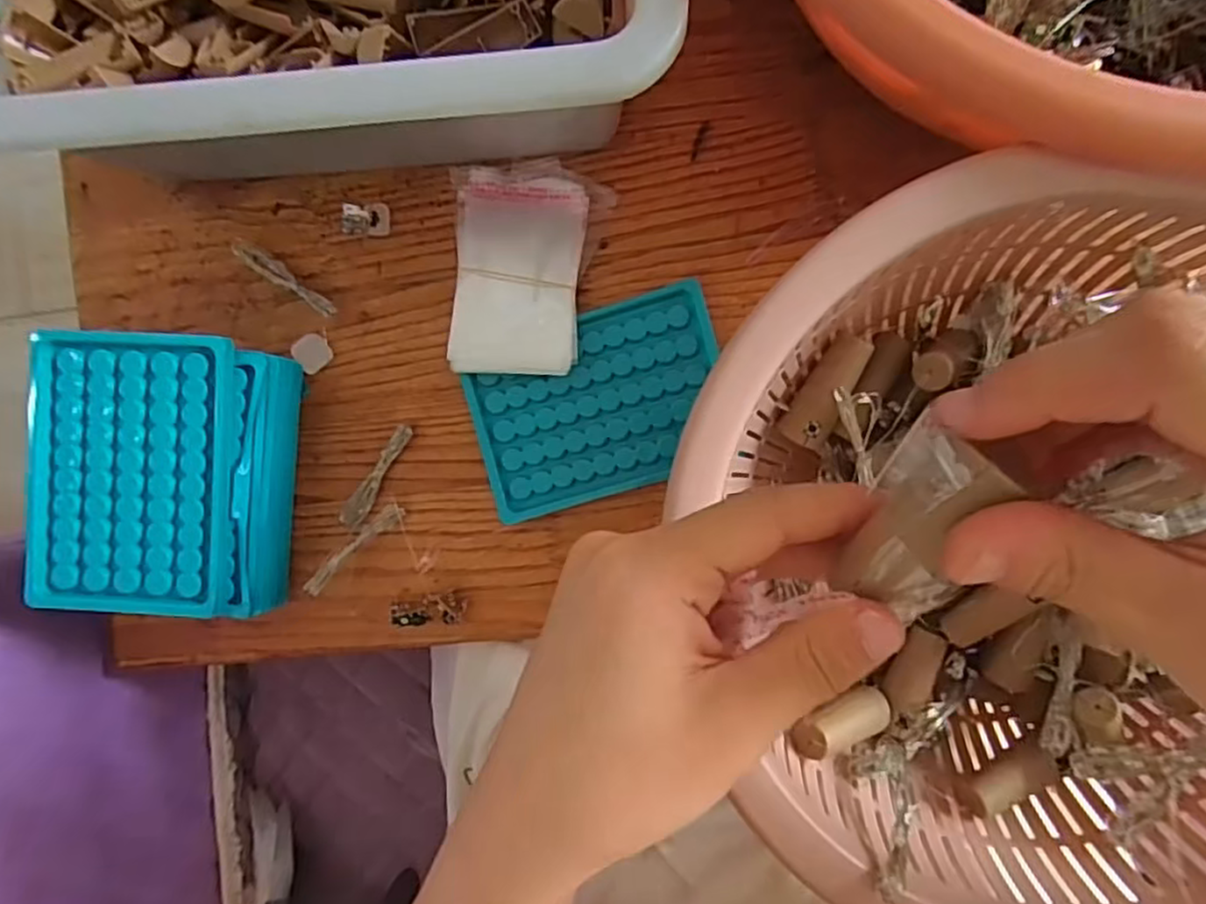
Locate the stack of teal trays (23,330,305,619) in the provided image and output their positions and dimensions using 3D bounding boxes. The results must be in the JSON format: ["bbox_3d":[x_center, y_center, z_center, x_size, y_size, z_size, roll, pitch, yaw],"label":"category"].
[{"bbox_3d":[-0.220,0.011,0.361,0.107,0.061,0.132,4,90,5],"label":"stack of teal trays"}]

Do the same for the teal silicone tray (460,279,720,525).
[{"bbox_3d":[-0.002,-0.024,0.365,0.131,0.008,0.095,-16,89,5],"label":"teal silicone tray"}]

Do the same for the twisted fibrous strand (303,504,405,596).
[{"bbox_3d":[-0.129,0.049,0.363,0.009,0.010,0.061,43,65,3],"label":"twisted fibrous strand"}]

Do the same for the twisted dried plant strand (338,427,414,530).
[{"bbox_3d":[-0.122,0.013,0.377,0.013,0.011,0.063,30,93,4],"label":"twisted dried plant strand"}]

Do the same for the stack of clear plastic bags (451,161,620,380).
[{"bbox_3d":[-0.041,-0.097,0.363,0.075,0.016,0.112,3,90,5],"label":"stack of clear plastic bags"}]

